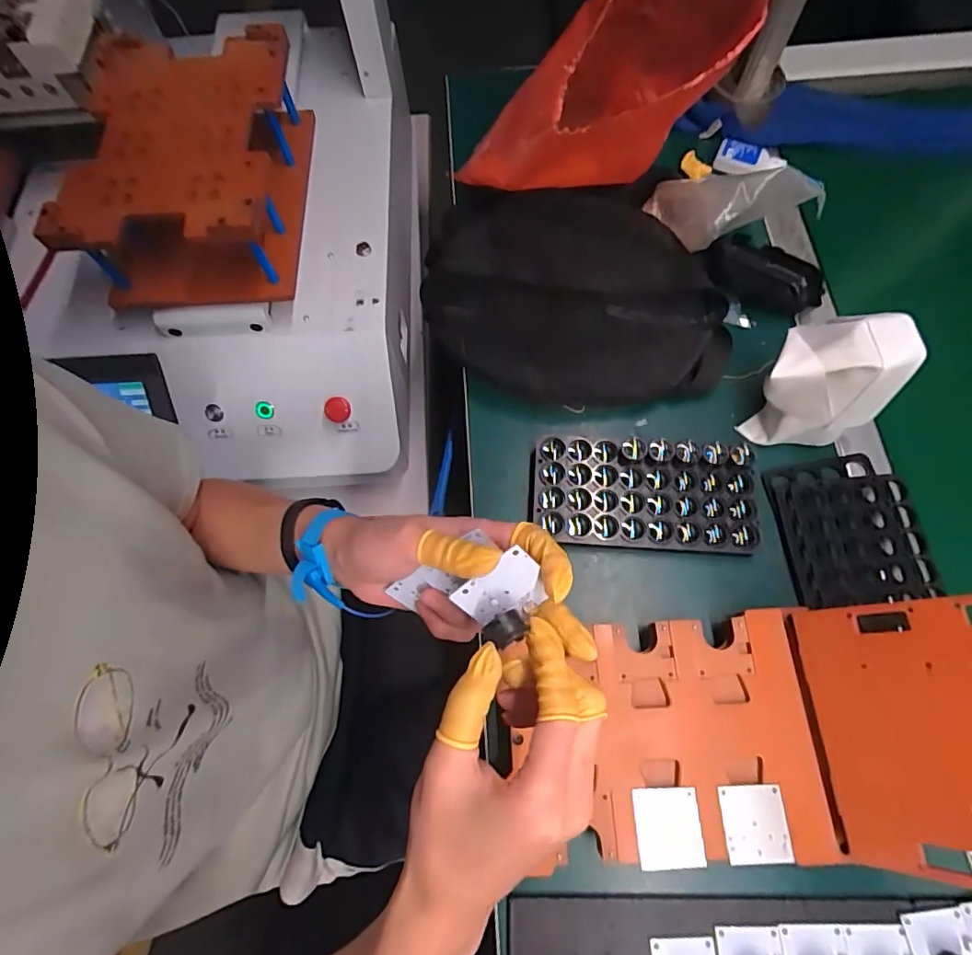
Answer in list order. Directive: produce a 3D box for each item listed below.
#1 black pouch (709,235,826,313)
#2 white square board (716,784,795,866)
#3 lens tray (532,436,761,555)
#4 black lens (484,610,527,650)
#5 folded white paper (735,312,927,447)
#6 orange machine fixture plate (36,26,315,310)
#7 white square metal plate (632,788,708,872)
[{"bbox_3d":[0.287,-0.207,0.535,0.115,0.034,0.047,29,74,12],"label":"black pouch"},{"bbox_3d":[0.188,0.242,0.360,0.044,0.004,0.048,-3,70,1],"label":"white square board"},{"bbox_3d":[0.140,0.015,0.460,0.192,0.028,0.097,6,71,4],"label":"lens tray"},{"bbox_3d":[0.010,0.077,0.261,0.022,0.007,0.015,-25,71,-7],"label":"black lens"},{"bbox_3d":[0.287,-0.080,0.442,0.099,0.117,0.074,15,72,7],"label":"folded white paper"},{"bbox_3d":[-0.302,-0.324,0.539,0.202,0.100,0.277,0,70,2],"label":"orange machine fixture plate"},{"bbox_3d":[0.128,0.246,0.362,0.044,0.004,0.048,-3,70,1],"label":"white square metal plate"}]

